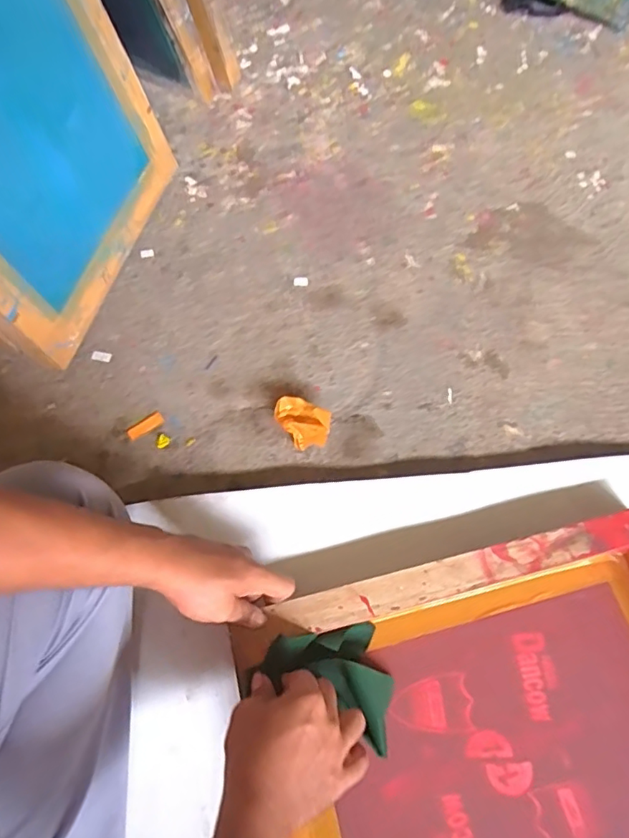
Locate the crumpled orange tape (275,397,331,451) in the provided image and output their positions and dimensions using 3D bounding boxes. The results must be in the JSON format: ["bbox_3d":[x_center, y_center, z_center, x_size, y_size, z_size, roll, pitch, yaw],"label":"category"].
[{"bbox_3d":[-0.017,0.008,0.676,0.072,0.030,0.051,26,70,8],"label":"crumpled orange tape"}]

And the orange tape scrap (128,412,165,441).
[{"bbox_3d":[-0.208,0.009,0.670,0.045,0.004,0.017,-36,74,-15],"label":"orange tape scrap"}]

